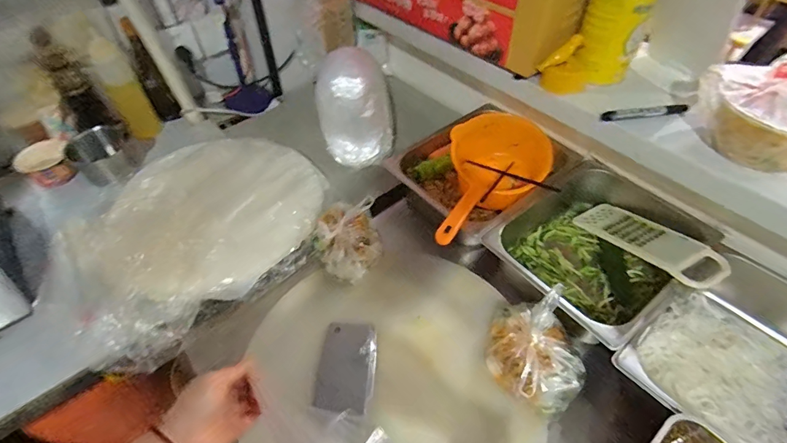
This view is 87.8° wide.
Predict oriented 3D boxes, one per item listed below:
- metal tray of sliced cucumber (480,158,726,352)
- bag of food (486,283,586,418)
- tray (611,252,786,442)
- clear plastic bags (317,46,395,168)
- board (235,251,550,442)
[{"bbox_3d":[0.354,0.058,0.731,0.339,0.107,0.261,-31,55,-23],"label":"metal tray of sliced cucumber"},{"bbox_3d":[0.212,0.182,0.596,0.136,0.114,0.145,15,51,14],"label":"bag of food"},{"bbox_3d":[0.504,0.211,0.587,0.327,0.091,0.258,-31,55,-23],"label":"tray"},{"bbox_3d":[-0.079,-0.236,0.860,0.149,0.229,0.124,-7,49,-5],"label":"clear plastic bags"},{"bbox_3d":[-0.013,0.236,0.622,0.397,0.034,0.421,-7,49,-5],"label":"board"}]

